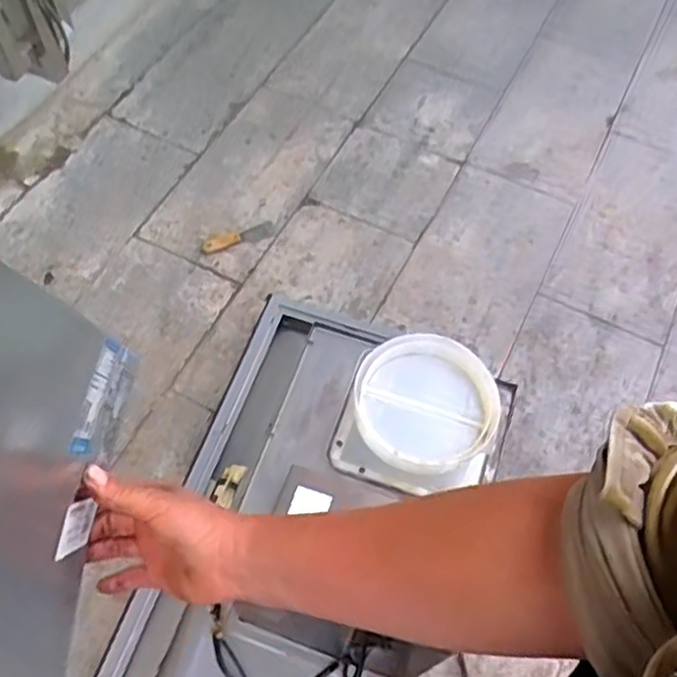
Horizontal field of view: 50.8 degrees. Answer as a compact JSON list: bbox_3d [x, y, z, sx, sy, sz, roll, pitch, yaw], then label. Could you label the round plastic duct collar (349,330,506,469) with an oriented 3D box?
[{"bbox_3d":[0.112,0.081,0.915,0.176,0.064,0.188,1,59,-2],"label":"round plastic duct collar"}]

